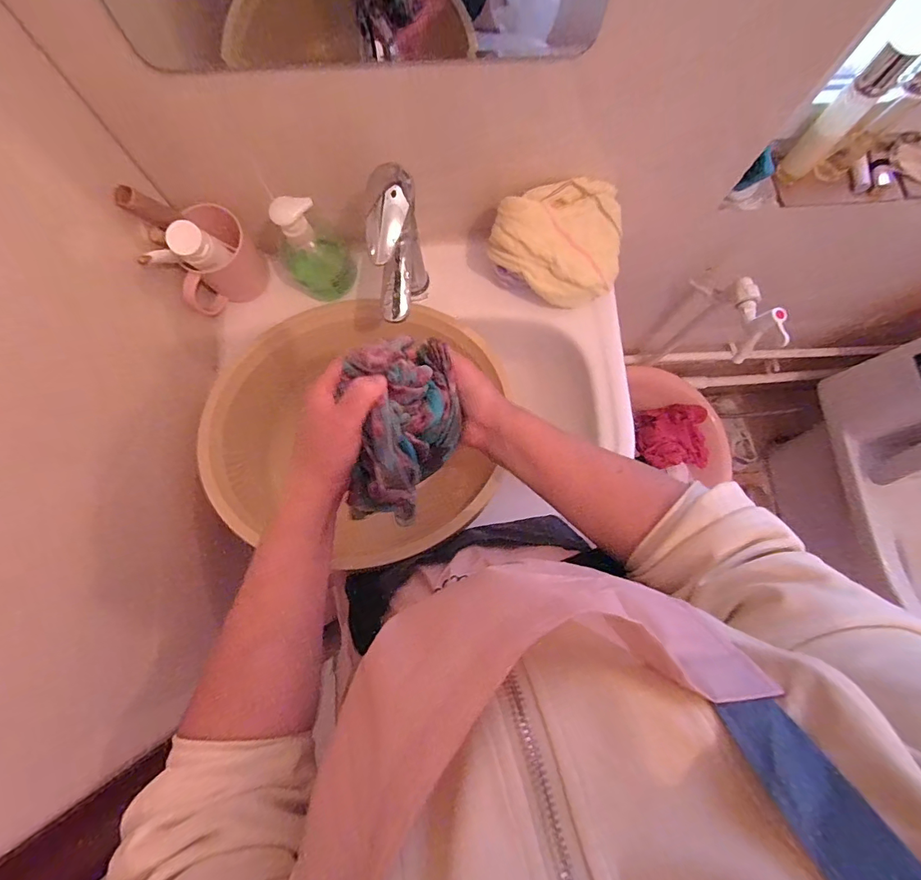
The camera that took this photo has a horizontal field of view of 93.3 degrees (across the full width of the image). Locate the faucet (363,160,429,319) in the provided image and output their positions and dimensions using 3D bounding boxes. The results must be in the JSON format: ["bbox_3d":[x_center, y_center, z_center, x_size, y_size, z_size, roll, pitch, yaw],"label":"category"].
[{"bbox_3d":[-0.068,-0.198,0.525,0.057,0.186,0.135,-7,77,-3],"label":"faucet"}]

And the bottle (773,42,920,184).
[{"bbox_3d":[0.482,-0.408,0.562,0.040,0.188,0.034,42,80,8],"label":"bottle"}]

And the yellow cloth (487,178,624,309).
[{"bbox_3d":[0.132,-0.249,0.565,0.174,0.096,0.120,-20,78,-5],"label":"yellow cloth"}]

